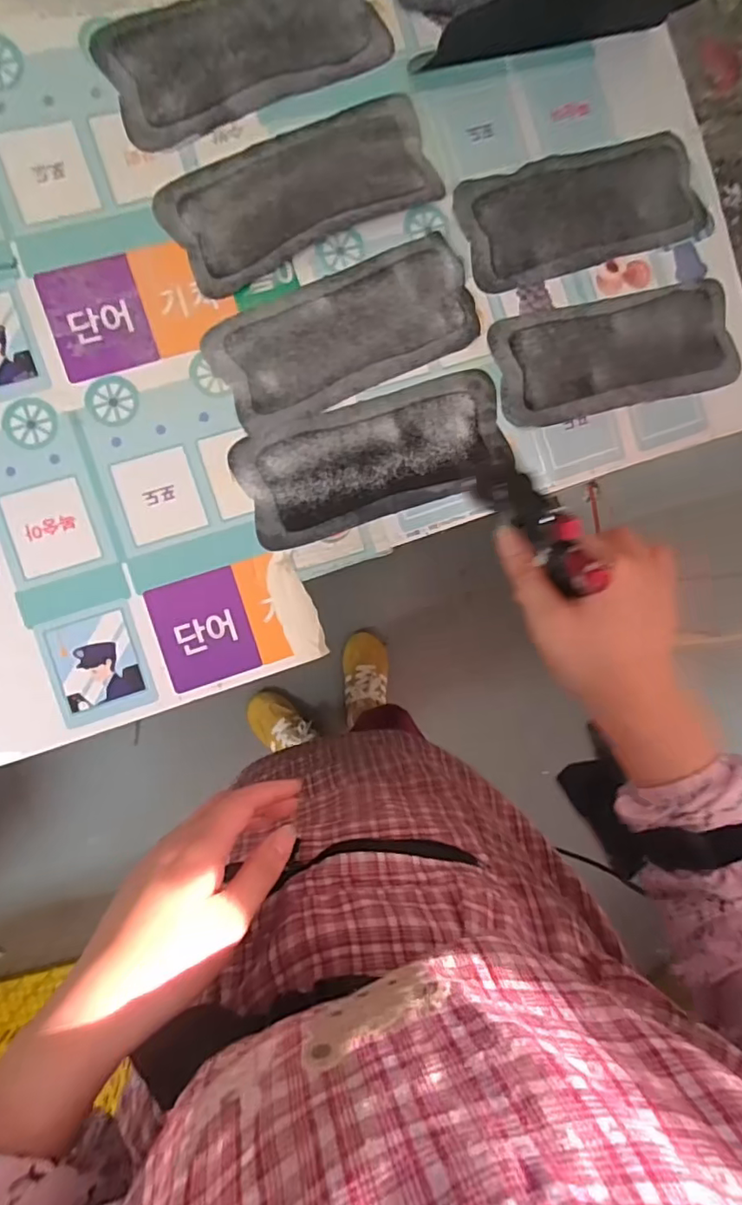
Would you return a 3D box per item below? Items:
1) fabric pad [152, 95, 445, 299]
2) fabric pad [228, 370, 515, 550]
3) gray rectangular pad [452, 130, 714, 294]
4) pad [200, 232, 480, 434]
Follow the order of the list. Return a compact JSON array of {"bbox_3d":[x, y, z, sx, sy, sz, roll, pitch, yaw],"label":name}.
[{"bbox_3d":[-0.053,-0.338,0.458,0.225,0.020,0.092,-28,96,-6],"label":"fabric pad"},{"bbox_3d":[0.005,-0.122,0.480,0.227,0.006,0.095,-19,95,-7],"label":"fabric pad"},{"bbox_3d":[0.188,-0.349,0.497,0.221,0.012,0.097,-18,94,-7],"label":"gray rectangular pad"},{"bbox_3d":[-0.017,-0.225,0.470,0.223,0.004,0.092,-26,95,-6],"label":"pad"}]

